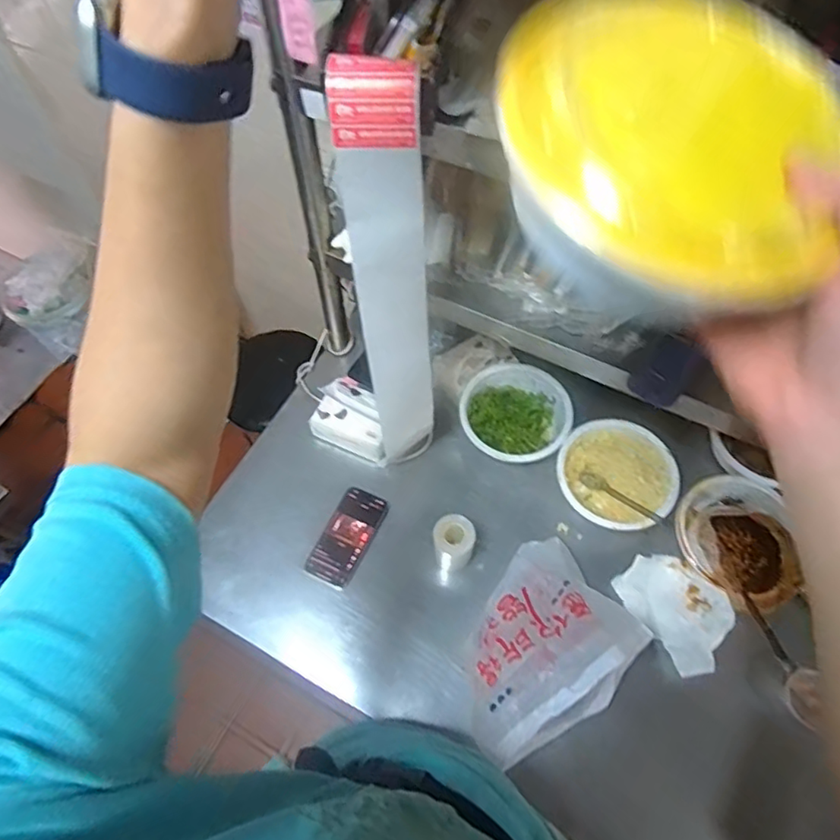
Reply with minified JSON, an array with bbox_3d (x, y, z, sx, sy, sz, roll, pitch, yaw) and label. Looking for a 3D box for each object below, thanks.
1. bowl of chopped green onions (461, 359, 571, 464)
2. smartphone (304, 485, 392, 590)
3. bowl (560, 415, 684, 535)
[{"bbox_3d":[0.151,-0.008,0.920,0.160,0.059,0.174,-1,60,1],"label":"bowl of chopped green onions"},{"bbox_3d":[-0.105,0.170,0.853,0.071,0.009,0.143,26,70,12],"label":"smartphone"},{"bbox_3d":[0.293,0.084,0.863,0.163,0.052,0.166,-1,60,1],"label":"bowl"}]

